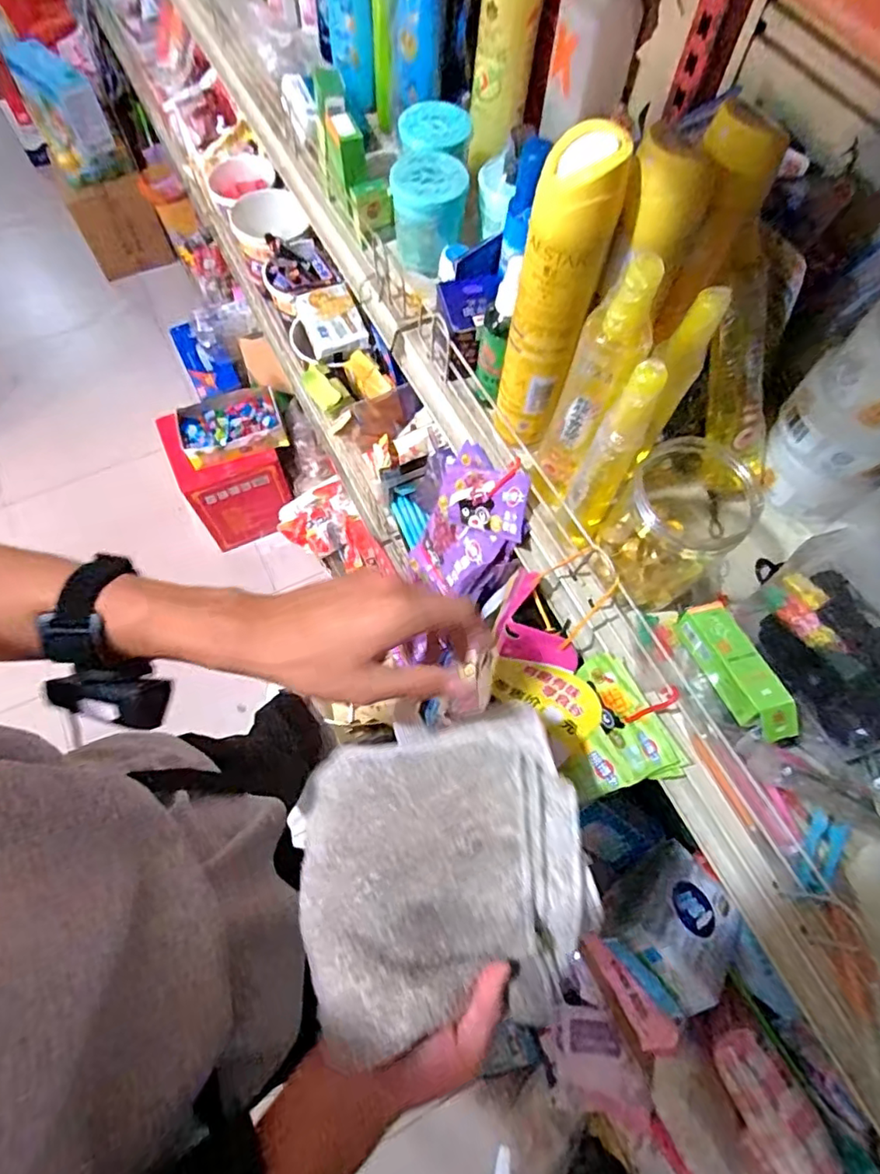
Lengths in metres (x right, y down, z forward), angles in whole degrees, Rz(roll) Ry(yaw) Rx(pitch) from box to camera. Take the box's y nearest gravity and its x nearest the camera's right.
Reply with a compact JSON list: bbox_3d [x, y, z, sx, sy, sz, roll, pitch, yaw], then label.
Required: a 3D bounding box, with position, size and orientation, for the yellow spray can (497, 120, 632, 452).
[{"bbox_3d":[0.077,-0.195,0.425,0.054,0.229,0.049,11,67,3],"label":"yellow spray can"}]

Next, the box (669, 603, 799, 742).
[{"bbox_3d":[0.213,0.059,0.419,0.039,0.024,0.105,-18,56,-9],"label":"box"}]

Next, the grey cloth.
[{"bbox_3d":[0.003,0.175,0.371,0.174,0.045,0.171,-10,68,-6],"label":"grey cloth"}]

